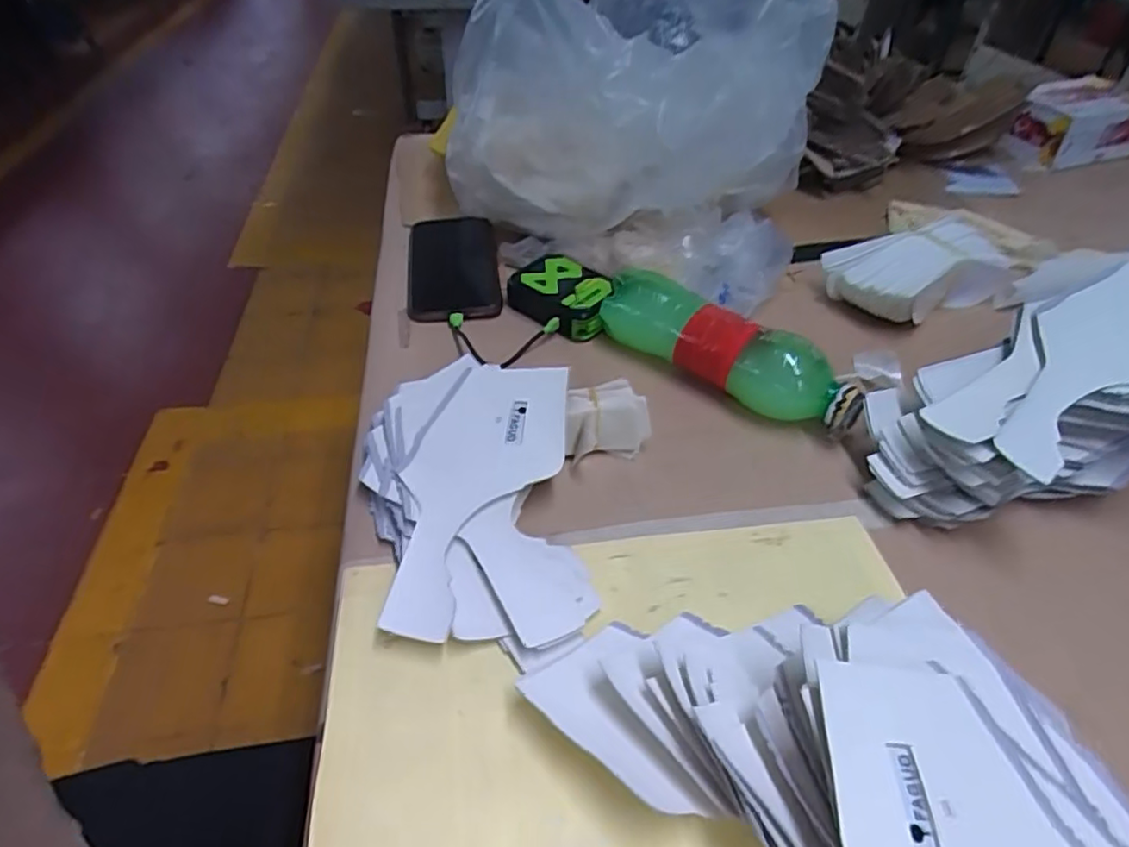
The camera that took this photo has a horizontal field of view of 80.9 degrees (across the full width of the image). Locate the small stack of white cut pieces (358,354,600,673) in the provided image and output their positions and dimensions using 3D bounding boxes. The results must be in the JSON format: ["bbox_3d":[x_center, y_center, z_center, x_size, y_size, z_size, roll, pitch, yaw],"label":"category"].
[{"bbox_3d":[-0.059,0.040,0.407,0.132,0.041,0.213,-4,43,-5],"label":"small stack of white cut pieces"}]

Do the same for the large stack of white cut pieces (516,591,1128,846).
[{"bbox_3d":[0.130,0.152,0.260,0.153,0.073,0.277,-28,50,-27],"label":"large stack of white cut pieces"}]

